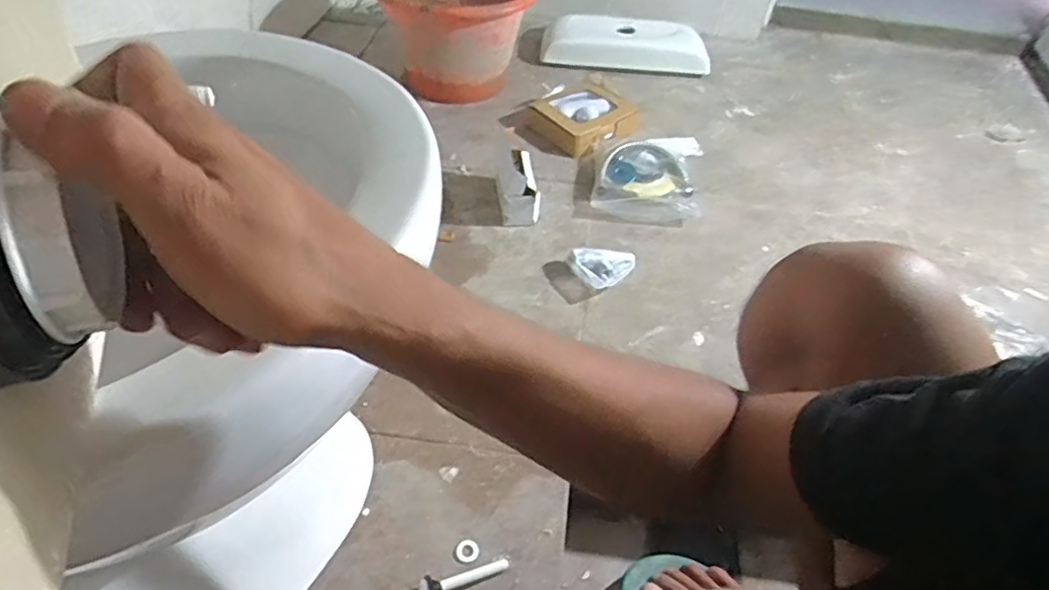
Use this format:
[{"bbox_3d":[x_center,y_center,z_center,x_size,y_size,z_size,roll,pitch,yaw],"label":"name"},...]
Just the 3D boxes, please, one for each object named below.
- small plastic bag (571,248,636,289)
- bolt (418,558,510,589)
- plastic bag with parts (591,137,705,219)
[{"bbox_3d":[0.109,-0.033,0.840,0.087,0.028,0.059,3,48,-3],"label":"small plastic bag"},{"bbox_3d":[-0.055,0.257,0.566,0.082,0.020,0.021,-19,52,-21],"label":"bolt"},{"bbox_3d":[0.203,-0.201,1.002,0.161,0.034,0.212,11,48,4],"label":"plastic bag with parts"}]

